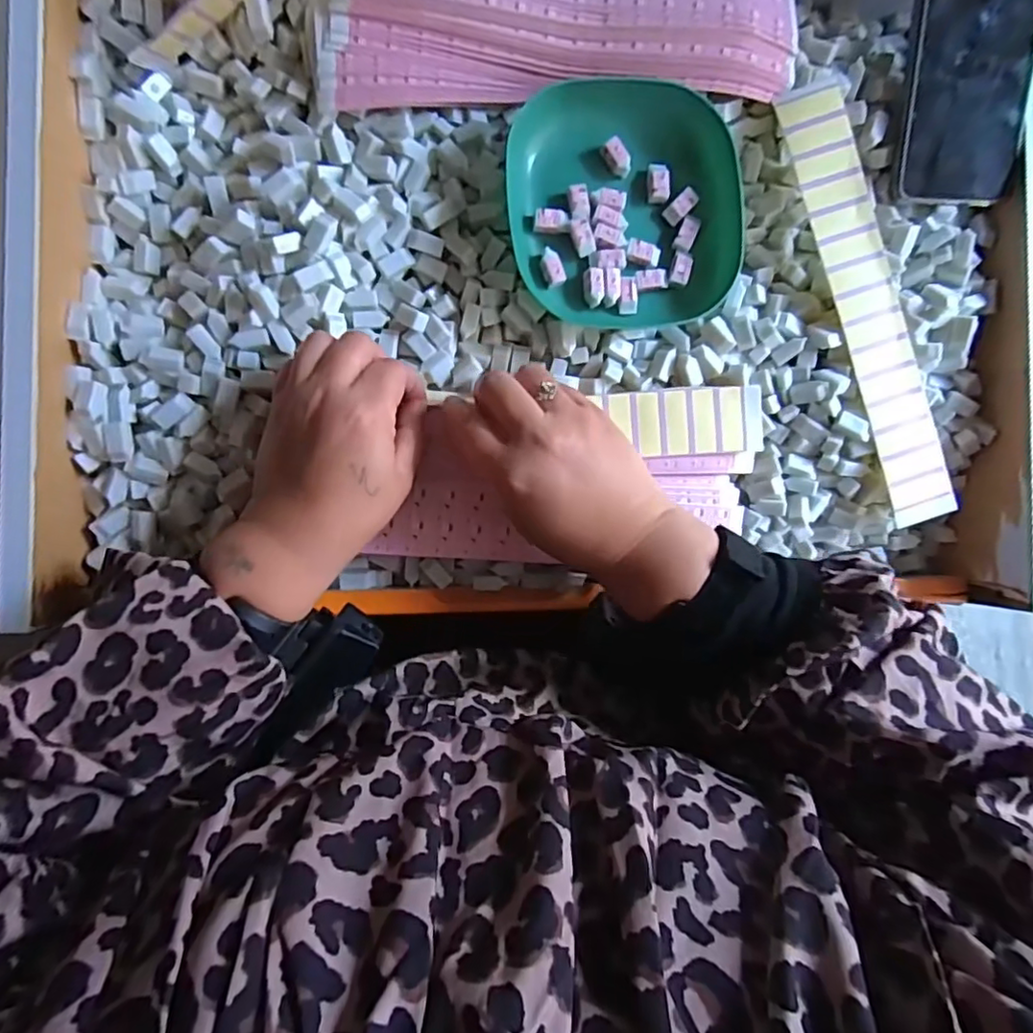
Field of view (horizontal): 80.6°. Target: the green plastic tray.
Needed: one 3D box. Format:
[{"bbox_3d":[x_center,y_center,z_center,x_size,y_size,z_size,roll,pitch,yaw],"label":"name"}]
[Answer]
[{"bbox_3d":[0.063,-0.184,0.357,0.132,0.034,0.133,-6,88,-7],"label":"green plastic tray"}]

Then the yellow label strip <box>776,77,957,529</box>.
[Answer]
[{"bbox_3d":[0.214,-0.127,0.369,0.040,0.005,0.266,-19,94,-4],"label":"yellow label strip"}]

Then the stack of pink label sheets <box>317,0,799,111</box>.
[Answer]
[{"bbox_3d":[0.027,-0.288,0.352,0.270,0.027,0.092,-3,88,-7],"label":"stack of pink label sheets"}]

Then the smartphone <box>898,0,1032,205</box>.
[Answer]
[{"bbox_3d":[0.269,-0.275,0.355,0.076,0.008,0.163,-3,107,-2],"label":"smartphone"}]

